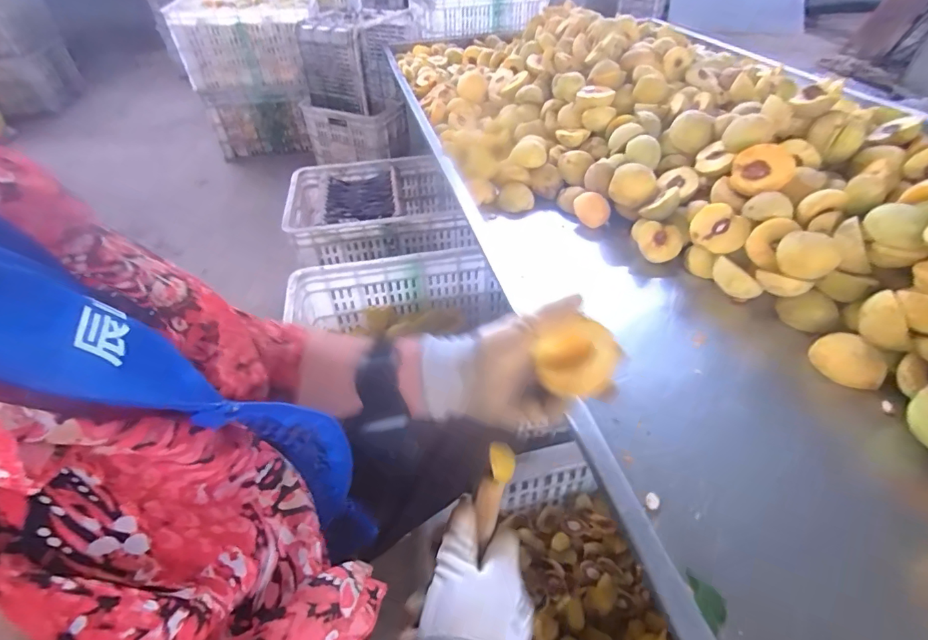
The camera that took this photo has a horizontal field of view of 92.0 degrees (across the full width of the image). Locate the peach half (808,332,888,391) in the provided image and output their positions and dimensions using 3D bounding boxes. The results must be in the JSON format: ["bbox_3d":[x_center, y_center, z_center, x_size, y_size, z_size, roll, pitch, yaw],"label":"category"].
[{"bbox_3d":[0.454,0.046,0.527,0.051,0.037,0.074,-22,47,-21],"label":"peach half"}]

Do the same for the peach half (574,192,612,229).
[{"bbox_3d":[0.222,-0.194,0.784,0.063,0.025,0.062,17,84,22],"label":"peach half"}]

